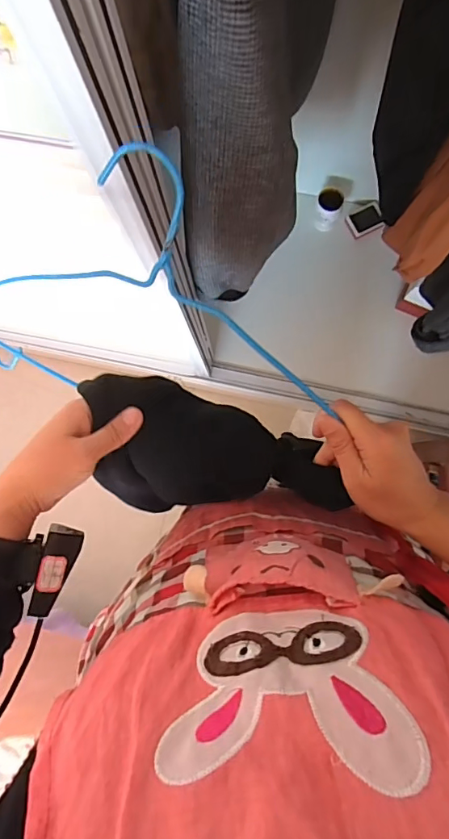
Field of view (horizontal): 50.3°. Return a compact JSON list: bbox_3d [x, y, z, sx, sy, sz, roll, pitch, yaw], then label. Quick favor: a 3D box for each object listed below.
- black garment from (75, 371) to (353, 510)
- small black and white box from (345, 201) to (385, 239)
[{"bbox_3d":[-0.005,0.022,0.423,0.217,0.084,0.116,-2,84,2],"label":"black garment"},{"bbox_3d":[0.390,-0.551,1.325,0.011,0.096,0.070,-38,106,-42],"label":"small black and white box"}]

